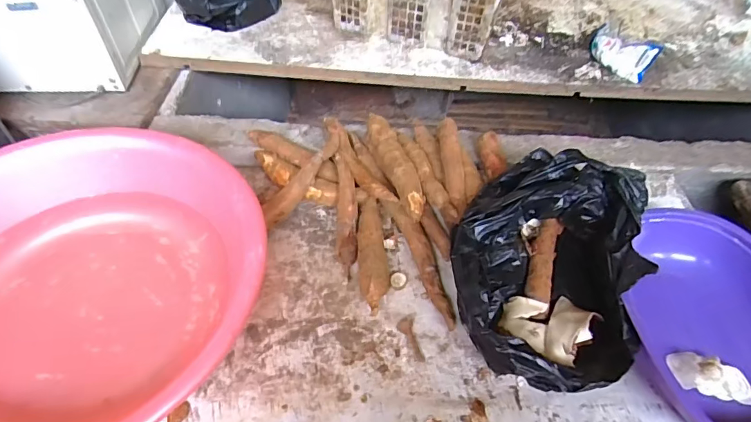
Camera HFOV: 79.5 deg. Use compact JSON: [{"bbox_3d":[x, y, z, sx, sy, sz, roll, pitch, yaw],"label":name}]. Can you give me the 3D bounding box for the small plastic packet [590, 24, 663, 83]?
[{"bbox_3d":[0.451,-0.291,0.833,0.056,0.067,0.124,-34,59,-27],"label":"small plastic packet"}]

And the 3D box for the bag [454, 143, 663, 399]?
[{"bbox_3d":[0.202,0.061,0.534,0.216,0.104,0.280,13,52,8],"label":"bag"}]

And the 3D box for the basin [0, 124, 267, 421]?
[{"bbox_3d":[-0.332,0.082,0.495,0.408,0.108,0.380,1,52,-1],"label":"basin"}]

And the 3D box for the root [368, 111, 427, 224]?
[{"bbox_3d":[0.033,-0.064,0.653,0.044,0.043,0.200,-16,54,-14],"label":"root"}]

